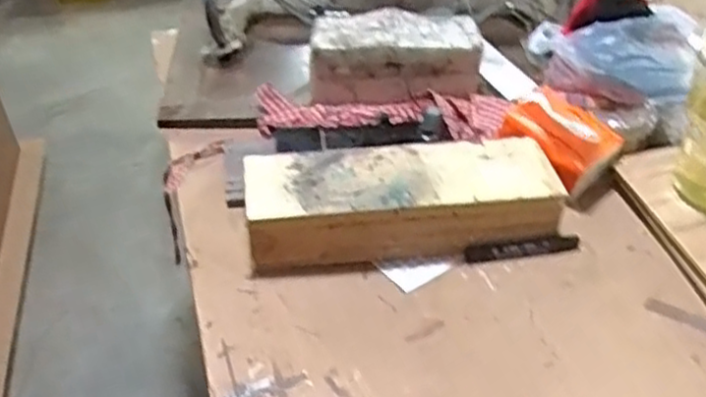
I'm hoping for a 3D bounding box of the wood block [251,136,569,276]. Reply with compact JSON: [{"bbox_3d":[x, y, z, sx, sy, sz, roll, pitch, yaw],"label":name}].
[{"bbox_3d":[0.052,-0.005,0.789,0.337,0.068,0.118,-7,42,-4],"label":"wood block"}]

